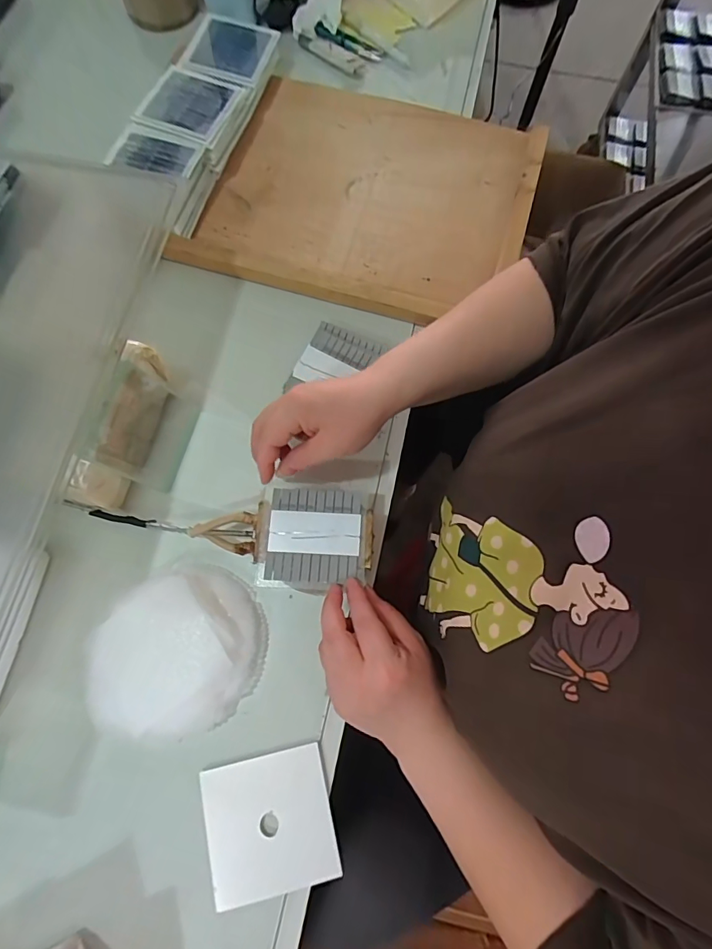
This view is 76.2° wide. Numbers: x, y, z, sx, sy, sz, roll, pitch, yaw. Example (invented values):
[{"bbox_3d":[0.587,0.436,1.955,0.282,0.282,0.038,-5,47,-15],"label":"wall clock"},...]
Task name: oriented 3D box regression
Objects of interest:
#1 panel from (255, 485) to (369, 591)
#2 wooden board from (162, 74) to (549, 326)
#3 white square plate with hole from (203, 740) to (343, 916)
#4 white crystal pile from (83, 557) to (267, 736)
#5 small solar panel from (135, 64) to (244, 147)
[{"bbox_3d":[-0.036,0.054,0.388,0.090,0.008,0.084,3,74,1],"label":"panel"},{"bbox_3d":[0.016,-0.331,0.528,0.361,0.033,0.317,18,75,5],"label":"wooden board"},{"bbox_3d":[-0.069,0.278,0.361,0.098,0.004,0.095,-12,74,-4],"label":"white square plate with hole"},{"bbox_3d":[-0.146,0.147,0.382,0.125,0.041,0.135,0,74,0],"label":"white crystal pile"},{"bbox_3d":[-0.191,-0.428,0.519,0.102,0.012,0.097,23,75,6],"label":"small solar panel"}]

